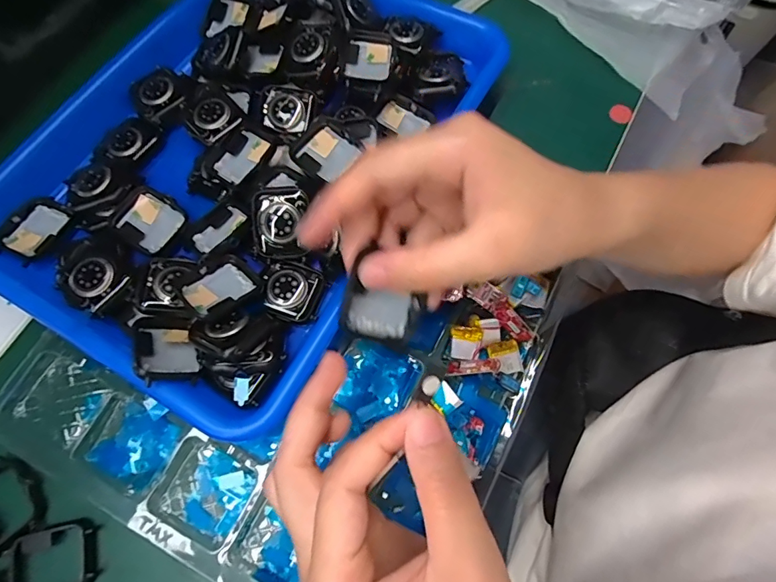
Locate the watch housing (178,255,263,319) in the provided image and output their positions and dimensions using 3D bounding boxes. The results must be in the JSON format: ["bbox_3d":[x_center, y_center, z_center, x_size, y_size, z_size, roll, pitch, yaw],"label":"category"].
[{"bbox_3d":[-0.098,-0.002,0.266,0.036,0.008,0.041,36,56,21],"label":"watch housing"}]

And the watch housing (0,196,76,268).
[{"bbox_3d":[-0.230,-0.041,0.292,0.032,0.012,0.044,27,73,12],"label":"watch housing"}]

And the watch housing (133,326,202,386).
[{"bbox_3d":[-0.123,0.035,0.252,0.031,0.006,0.042,2,37,-33],"label":"watch housing"}]

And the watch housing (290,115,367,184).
[{"bbox_3d":[-0.040,-0.090,0.290,0.037,0.012,0.039,43,77,16],"label":"watch housing"}]

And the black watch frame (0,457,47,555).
[{"bbox_3d":[-0.216,0.119,0.255,0.047,0.009,0.040,34,75,14],"label":"black watch frame"}]

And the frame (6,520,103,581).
[{"bbox_3d":[-0.181,0.148,0.247,0.048,0.008,0.037,-11,70,-1],"label":"frame"}]

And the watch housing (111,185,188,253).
[{"bbox_3d":[-0.152,-0.045,0.289,0.038,0.008,0.037,30,74,13],"label":"watch housing"}]

